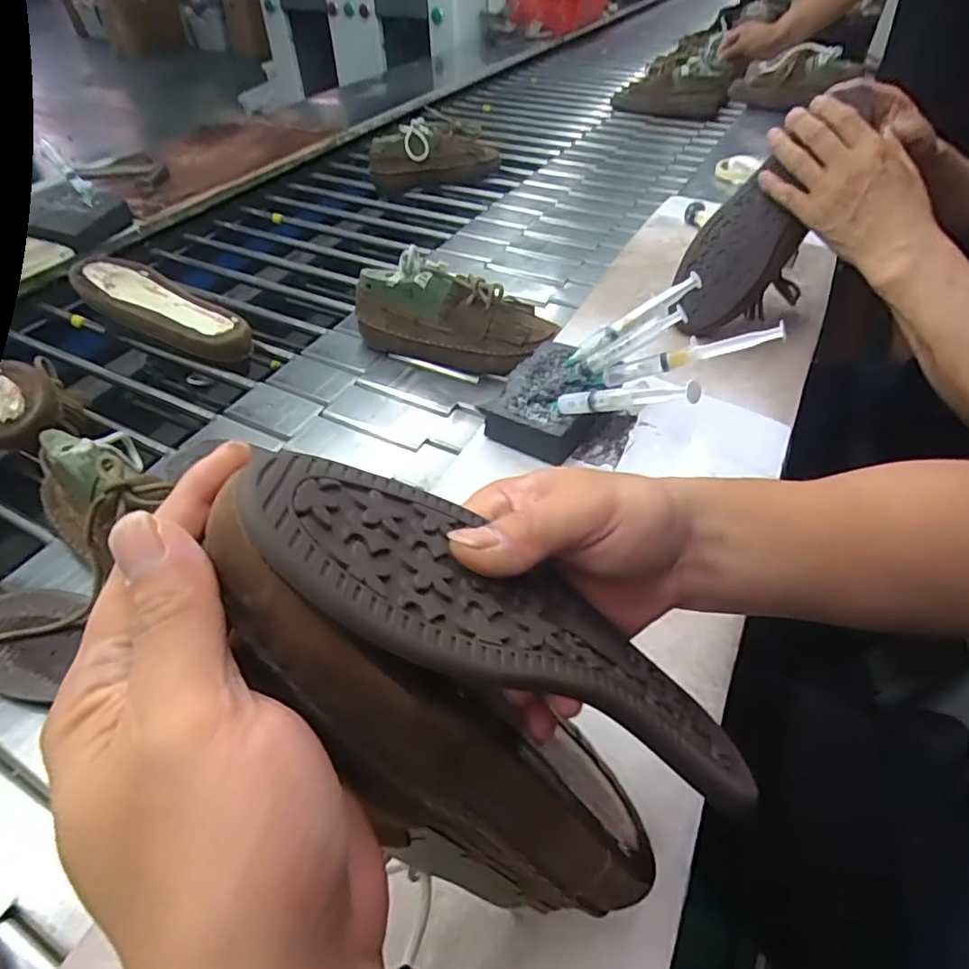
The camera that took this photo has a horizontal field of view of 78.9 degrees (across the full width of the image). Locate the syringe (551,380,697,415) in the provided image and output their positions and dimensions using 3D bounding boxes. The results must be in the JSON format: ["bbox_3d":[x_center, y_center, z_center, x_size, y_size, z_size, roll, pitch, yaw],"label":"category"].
[{"bbox_3d":[0.101,-0.066,0.447,0.012,0.022,0.142,-38,23,-30],"label":"syringe"}]

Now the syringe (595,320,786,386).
[{"bbox_3d":[0.161,-0.105,0.477,0.147,0.020,0.017,-11,38,33],"label":"syringe"}]

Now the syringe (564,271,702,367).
[{"bbox_3d":[0.134,-0.151,0.539,0.138,0.016,0.015,-31,47,10],"label":"syringe"}]

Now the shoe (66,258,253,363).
[{"bbox_3d":[-0.402,-0.215,0.735,0.253,0.070,0.089,18,49,17],"label":"shoe"}]

